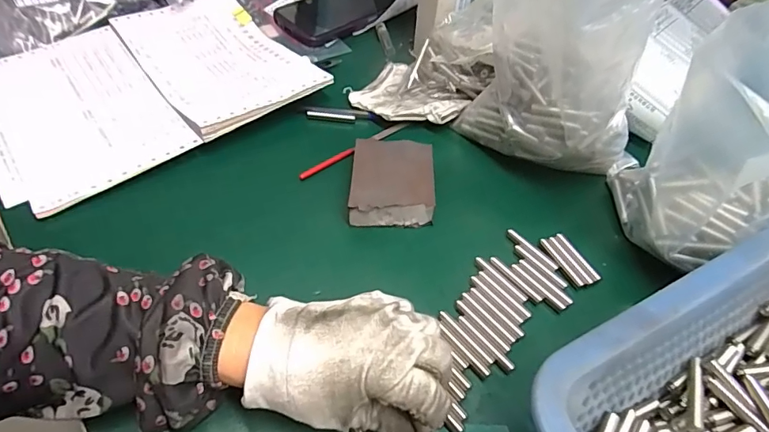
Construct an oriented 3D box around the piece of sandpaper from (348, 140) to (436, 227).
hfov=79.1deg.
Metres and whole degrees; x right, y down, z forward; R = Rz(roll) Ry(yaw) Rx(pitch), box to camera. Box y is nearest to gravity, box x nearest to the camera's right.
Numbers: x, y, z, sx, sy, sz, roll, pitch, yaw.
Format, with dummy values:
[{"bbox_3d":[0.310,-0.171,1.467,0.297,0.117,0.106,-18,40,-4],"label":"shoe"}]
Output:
[{"bbox_3d":[0.006,-0.030,0.397,0.067,0.026,0.076,3,49,-2],"label":"piece of sandpaper"}]

